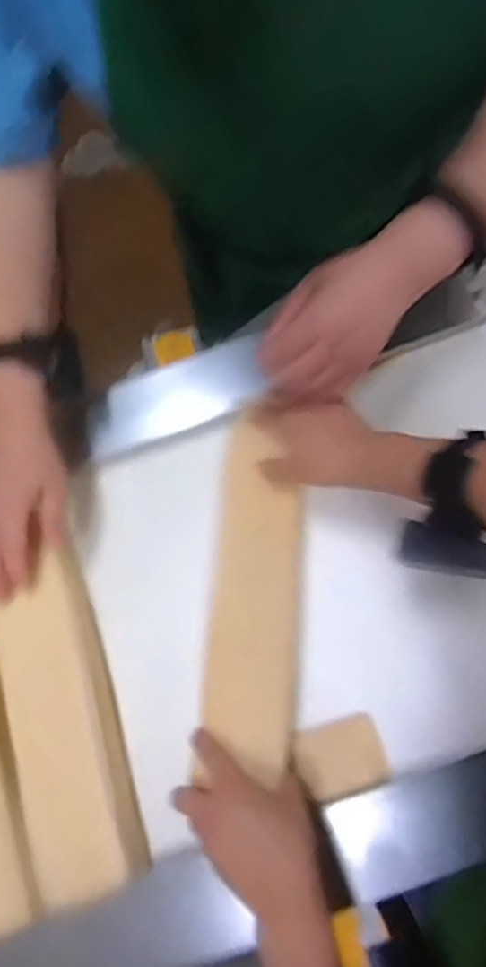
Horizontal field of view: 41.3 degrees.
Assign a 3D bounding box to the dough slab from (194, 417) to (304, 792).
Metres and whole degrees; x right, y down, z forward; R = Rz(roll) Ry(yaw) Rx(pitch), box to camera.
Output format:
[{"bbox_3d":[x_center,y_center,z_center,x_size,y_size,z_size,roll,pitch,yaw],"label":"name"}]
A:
[{"bbox_3d":[0.011,0.101,0.590,0.084,0.032,0.301,1,83,0],"label":"dough slab"}]

